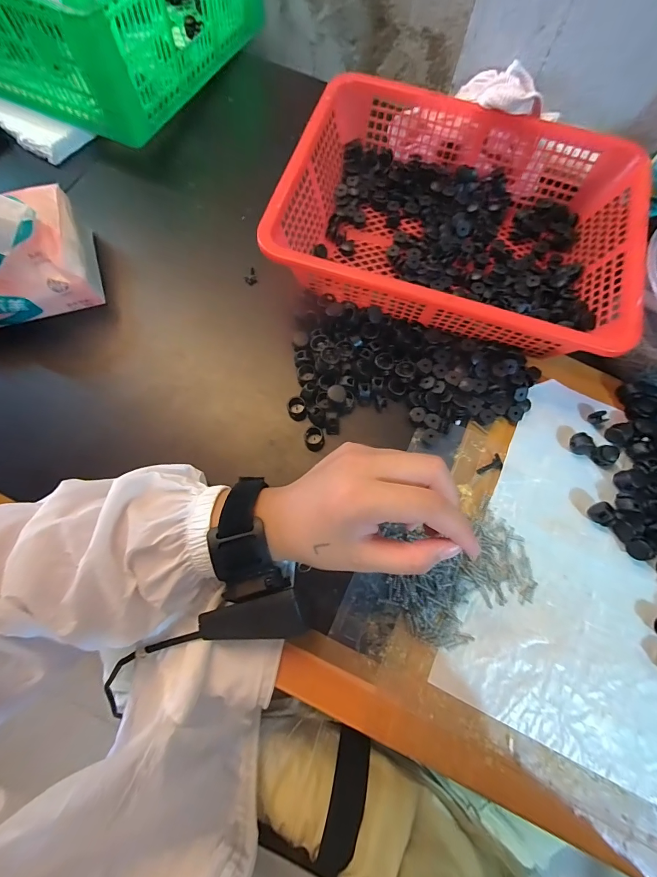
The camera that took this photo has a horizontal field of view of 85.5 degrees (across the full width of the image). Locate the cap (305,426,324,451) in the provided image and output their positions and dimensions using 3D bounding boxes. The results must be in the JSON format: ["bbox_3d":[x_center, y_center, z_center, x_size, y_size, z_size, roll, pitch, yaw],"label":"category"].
[{"bbox_3d":[-0.012,0.001,0.304,0.016,0.009,0.019,-10,74,-5],"label":"cap"}]

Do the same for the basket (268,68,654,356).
[{"bbox_3d":[0.117,-0.198,0.331,0.298,0.068,0.222,20,74,4],"label":"basket"}]

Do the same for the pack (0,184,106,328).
[{"bbox_3d":[-0.286,-0.157,0.297,0.140,0.107,0.092,-23,75,-8],"label":"pack"}]

